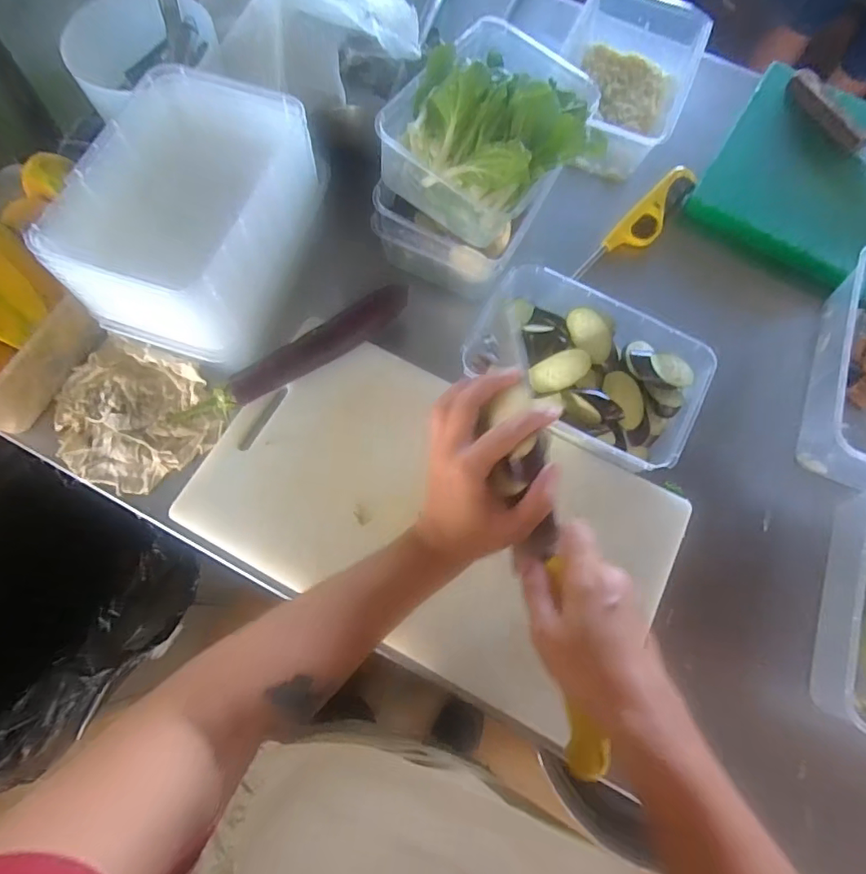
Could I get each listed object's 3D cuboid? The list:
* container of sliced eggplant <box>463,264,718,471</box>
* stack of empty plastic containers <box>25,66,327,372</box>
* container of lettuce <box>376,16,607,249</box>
[{"bbox_3d":[0.150,-0.067,0.516,0.225,0.050,0.159,27,71,8],"label":"container of sliced eggplant"},{"bbox_3d":[-0.211,-0.194,0.492,0.146,0.147,0.230,16,71,4],"label":"stack of empty plastic containers"},{"bbox_3d":[0.053,-0.266,0.472,0.177,0.087,0.142,27,71,8],"label":"container of lettuce"}]

